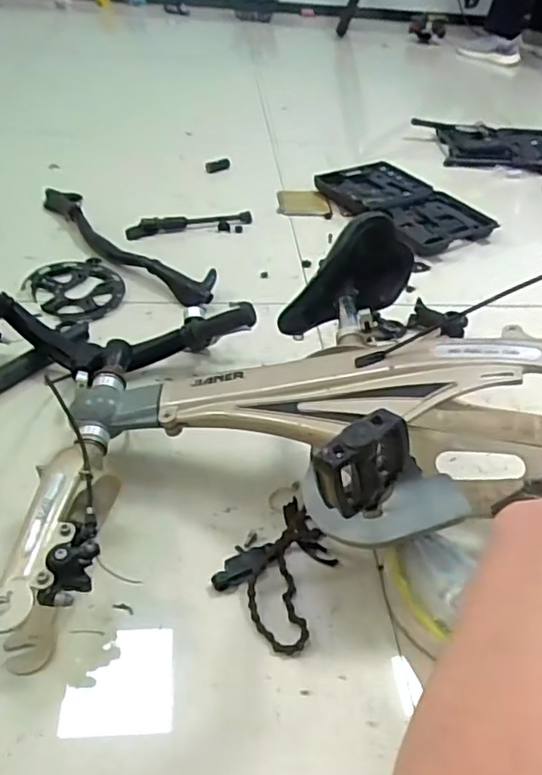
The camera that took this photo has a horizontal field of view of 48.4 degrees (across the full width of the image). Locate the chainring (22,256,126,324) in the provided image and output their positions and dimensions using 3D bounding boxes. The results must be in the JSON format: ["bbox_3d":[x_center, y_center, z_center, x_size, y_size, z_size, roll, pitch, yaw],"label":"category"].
[{"bbox_3d":[-0.335,-0.174,1.058,0.155,0.017,0.172,-29,52,-33],"label":"chainring"}]

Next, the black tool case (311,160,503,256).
[{"bbox_3d":[0.303,-0.431,1.410,0.253,0.039,0.383,-22,48,-28],"label":"black tool case"}]

